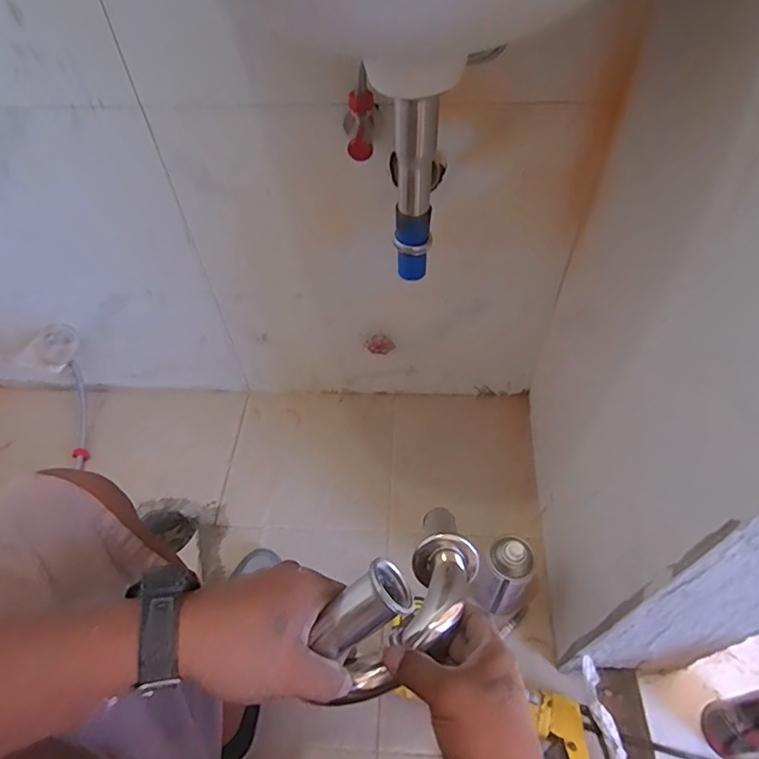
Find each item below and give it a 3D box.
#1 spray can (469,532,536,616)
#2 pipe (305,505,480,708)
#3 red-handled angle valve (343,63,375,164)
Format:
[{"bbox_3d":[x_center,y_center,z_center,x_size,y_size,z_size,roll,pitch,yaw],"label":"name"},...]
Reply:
[{"bbox_3d":[0.173,0.279,0.725,0.058,0.182,0.056,-2,51,2],"label":"spray can"},{"bbox_3d":[0.016,0.190,0.409,0.061,0.172,0.119,36,100,27],"label":"pipe"},{"bbox_3d":[-0.023,-0.291,0.565,0.033,0.074,0.065,-6,51,-1],"label":"red-handled angle valve"}]

